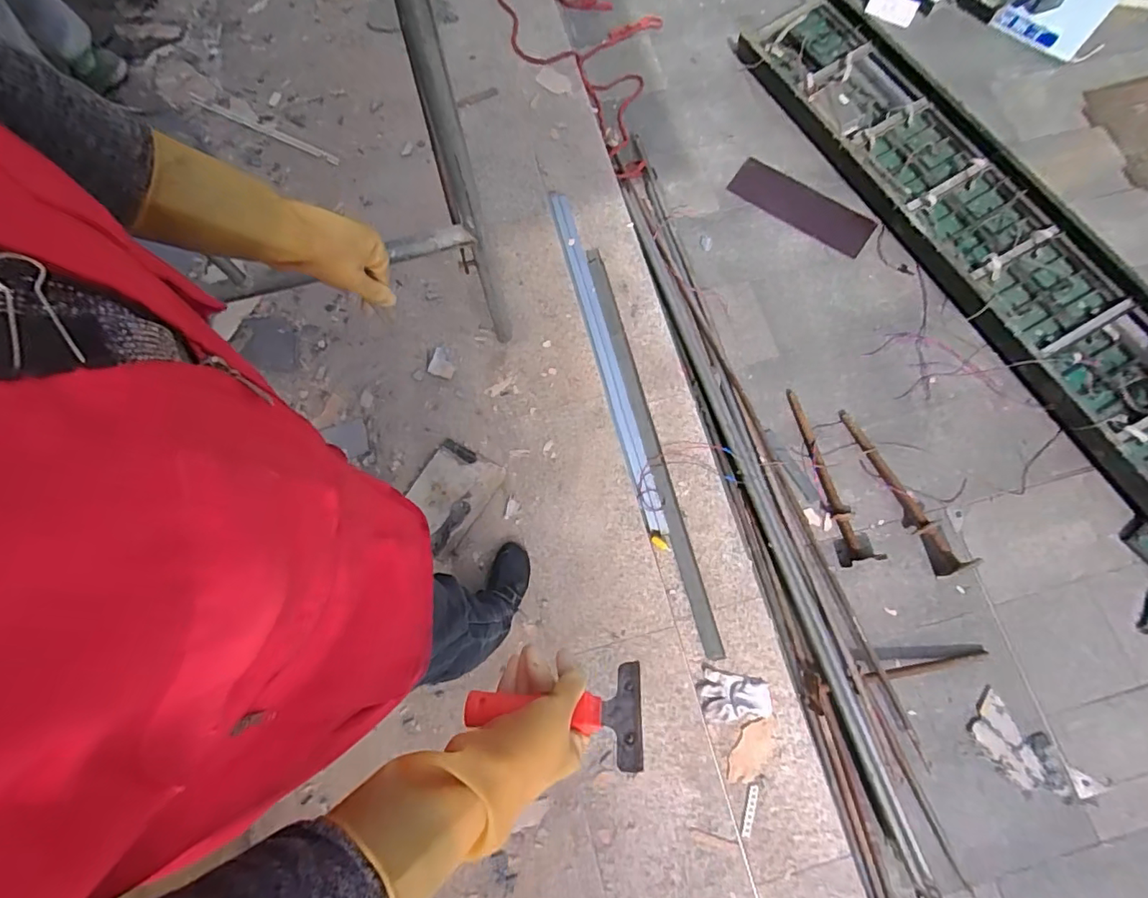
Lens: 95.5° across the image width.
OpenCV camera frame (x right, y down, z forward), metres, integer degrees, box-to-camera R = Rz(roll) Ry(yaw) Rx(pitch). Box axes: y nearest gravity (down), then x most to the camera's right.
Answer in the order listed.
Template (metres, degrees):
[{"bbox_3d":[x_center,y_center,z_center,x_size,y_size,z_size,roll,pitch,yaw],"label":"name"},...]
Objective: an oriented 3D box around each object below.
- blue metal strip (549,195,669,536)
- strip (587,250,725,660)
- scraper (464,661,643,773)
[{"bbox_3d":[0.092,-0.297,1.554,0.059,0.034,1.119,-14,74,-2],"label":"blue metal strip"},{"bbox_3d":[0.209,-0.050,1.485,0.052,0.020,1.234,-14,74,-2],"label":"strip"},{"bbox_3d":[-0.017,0.228,0.449,0.152,0.094,0.025,2,119,0],"label":"scraper"}]

